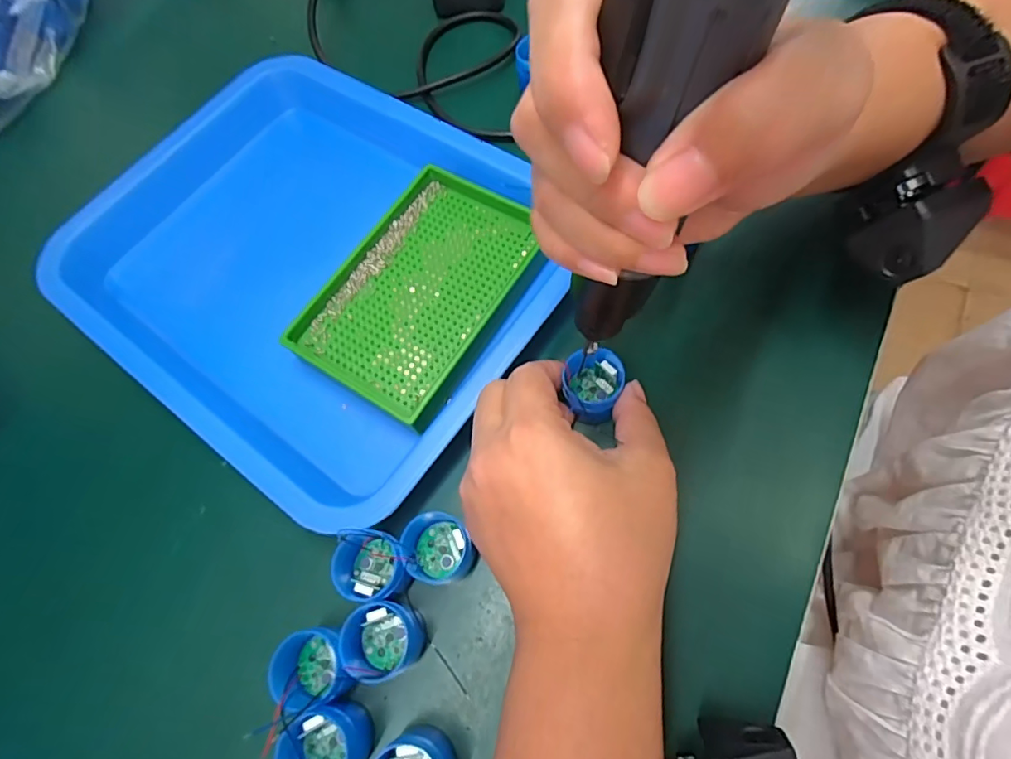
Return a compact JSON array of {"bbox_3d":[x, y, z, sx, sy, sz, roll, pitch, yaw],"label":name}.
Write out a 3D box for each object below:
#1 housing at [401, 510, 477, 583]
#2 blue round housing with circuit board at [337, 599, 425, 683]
[{"bbox_3d":[-0.030,0.076,0.235,0.027,0.029,0.030,-18,68,-2],"label":"housing"},{"bbox_3d":[-0.054,0.111,0.224,0.028,0.028,0.031,-30,68,-7],"label":"blue round housing with circuit board"}]

